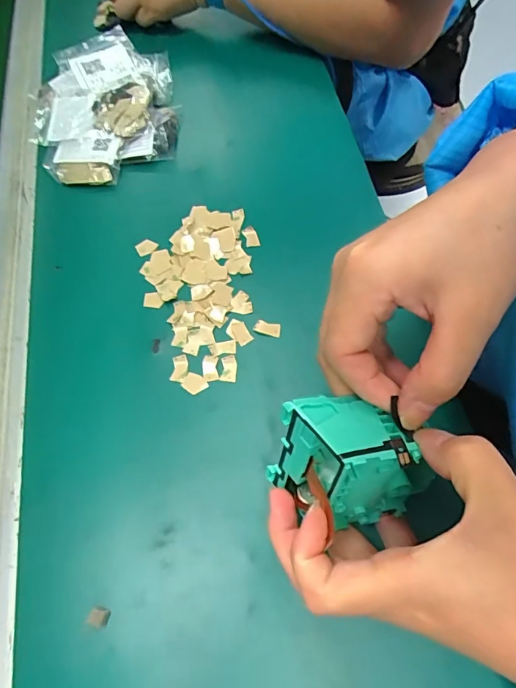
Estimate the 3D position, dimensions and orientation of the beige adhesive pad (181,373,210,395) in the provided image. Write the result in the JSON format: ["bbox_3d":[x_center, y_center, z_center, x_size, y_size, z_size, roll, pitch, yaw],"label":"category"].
[{"bbox_3d":[-0.045,0.028,0.332,0.017,0.004,0.014,29,67,13],"label":"beige adhesive pad"}]

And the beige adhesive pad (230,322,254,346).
[{"bbox_3d":[-0.013,-0.009,0.350,0.012,0.004,0.020,-26,67,-12],"label":"beige adhesive pad"}]

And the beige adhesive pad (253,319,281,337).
[{"bbox_3d":[0.007,-0.013,0.352,0.020,0.004,0.011,13,65,6],"label":"beige adhesive pad"}]

